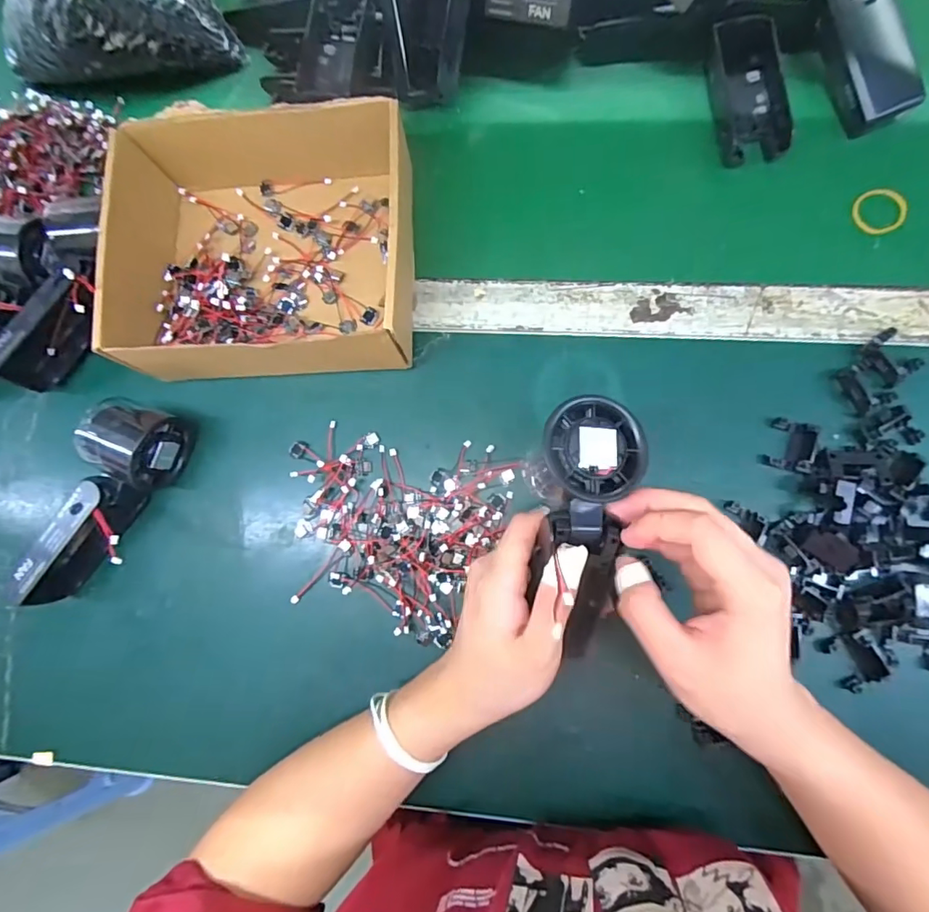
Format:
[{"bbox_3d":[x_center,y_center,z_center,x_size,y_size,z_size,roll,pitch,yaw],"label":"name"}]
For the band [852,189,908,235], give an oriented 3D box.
[{"bbox_3d":[0.315,-0.186,0.396,0.036,0.005,0.036,-1,83,5],"label":"band"}]

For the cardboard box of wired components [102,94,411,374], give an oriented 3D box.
[{"bbox_3d":[-0.147,-0.155,0.396,0.212,0.077,0.180,0,83,5],"label":"cardboard box of wired components"}]

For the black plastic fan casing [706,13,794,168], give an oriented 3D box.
[{"bbox_3d":[0.221,-0.284,0.408,0.048,0.030,0.109,-5,83,5],"label":"black plastic fan casing"}]

